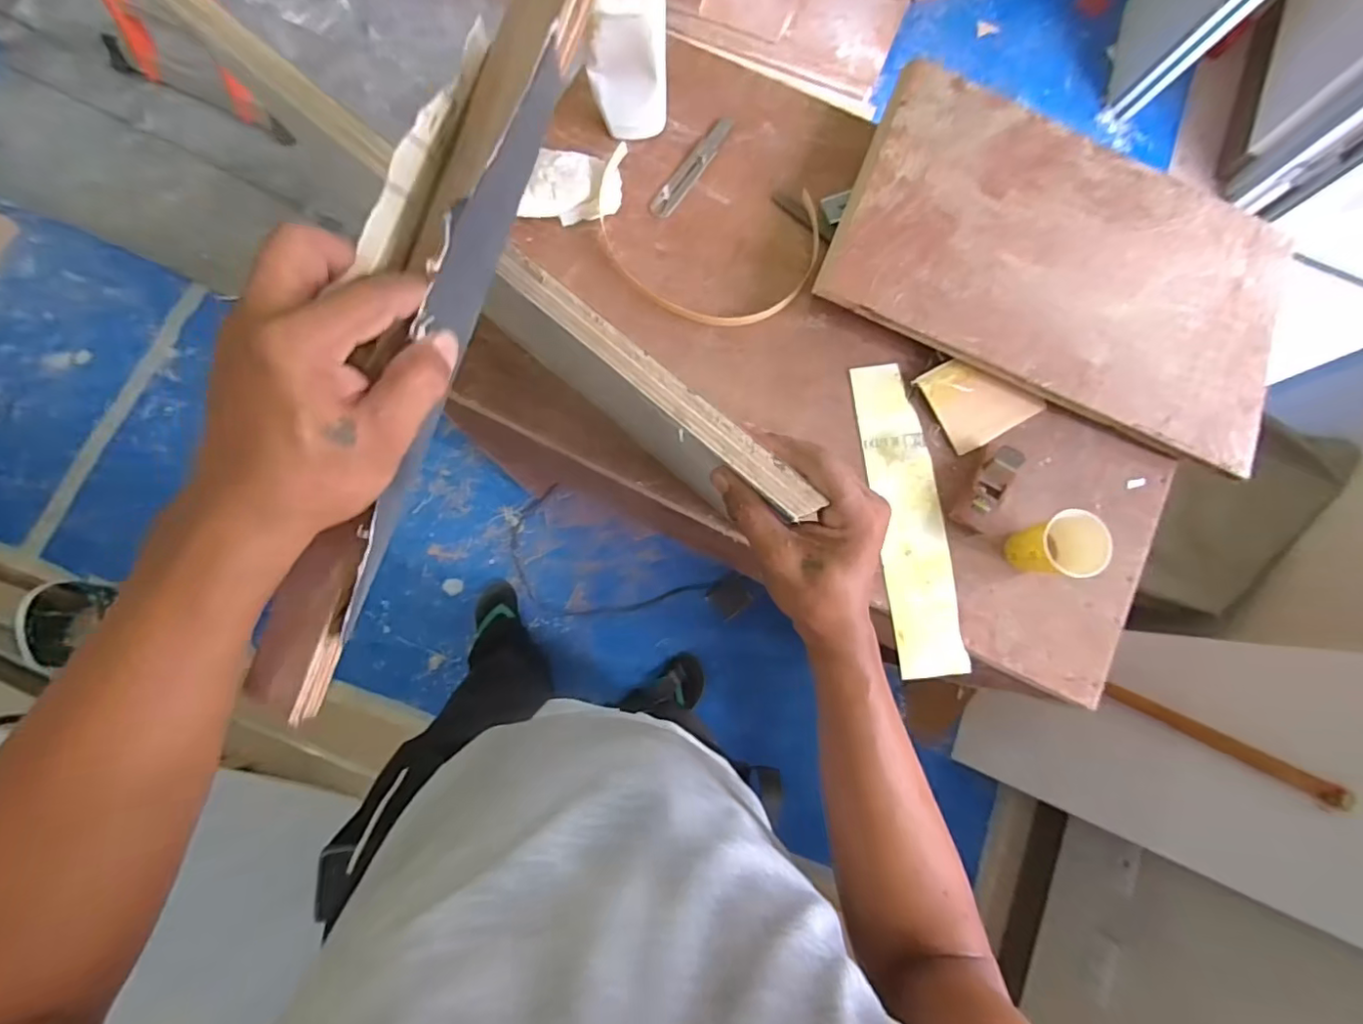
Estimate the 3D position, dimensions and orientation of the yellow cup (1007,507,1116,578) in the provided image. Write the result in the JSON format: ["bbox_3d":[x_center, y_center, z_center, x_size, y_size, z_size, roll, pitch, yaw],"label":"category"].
[{"bbox_3d":[0.420,0.042,0.640,0.064,0.102,0.067,11,79,0],"label":"yellow cup"}]

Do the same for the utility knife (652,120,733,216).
[{"bbox_3d":[0.016,-0.472,0.783,0.033,0.008,0.179,35,80,5],"label":"utility knife"}]

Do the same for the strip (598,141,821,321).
[{"bbox_3d":[0.030,-0.346,0.736,0.288,0.029,0.205,9,79,0],"label":"strip"}]

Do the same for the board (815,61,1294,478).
[{"bbox_3d":[0.496,-0.323,0.734,0.572,0.026,0.383,23,79,-3],"label":"board"}]

